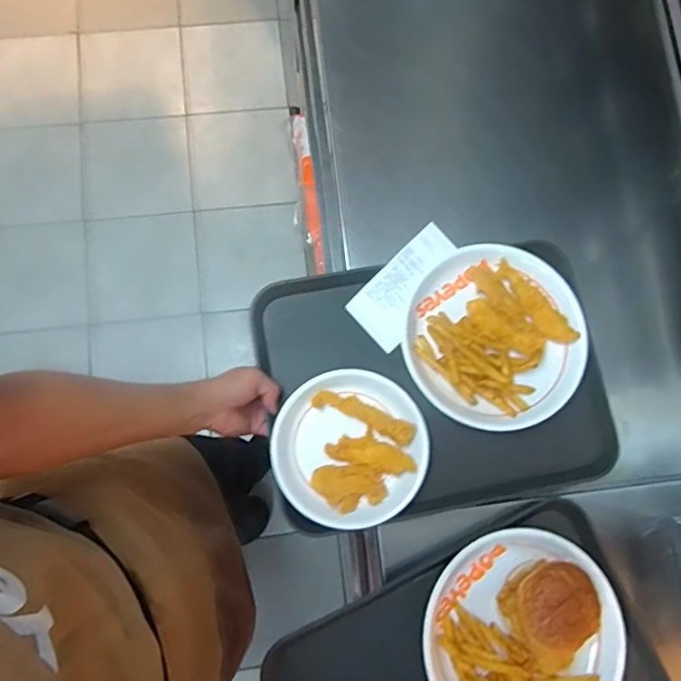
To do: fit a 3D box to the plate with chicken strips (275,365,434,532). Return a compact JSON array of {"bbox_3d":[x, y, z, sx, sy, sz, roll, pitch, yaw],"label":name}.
[{"bbox_3d":[0.013,0.122,0.639,0.165,0.028,0.173,0,76,0],"label":"plate with chicken strips"}]

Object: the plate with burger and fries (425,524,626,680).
[{"bbox_3d":[0.200,0.320,0.599,0.206,0.070,0.216,0,76,0],"label":"plate with burger and fries"}]

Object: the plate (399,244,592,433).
[{"bbox_3d":[0.186,-0.002,0.678,0.207,0.038,0.209,0,76,0],"label":"plate"}]

